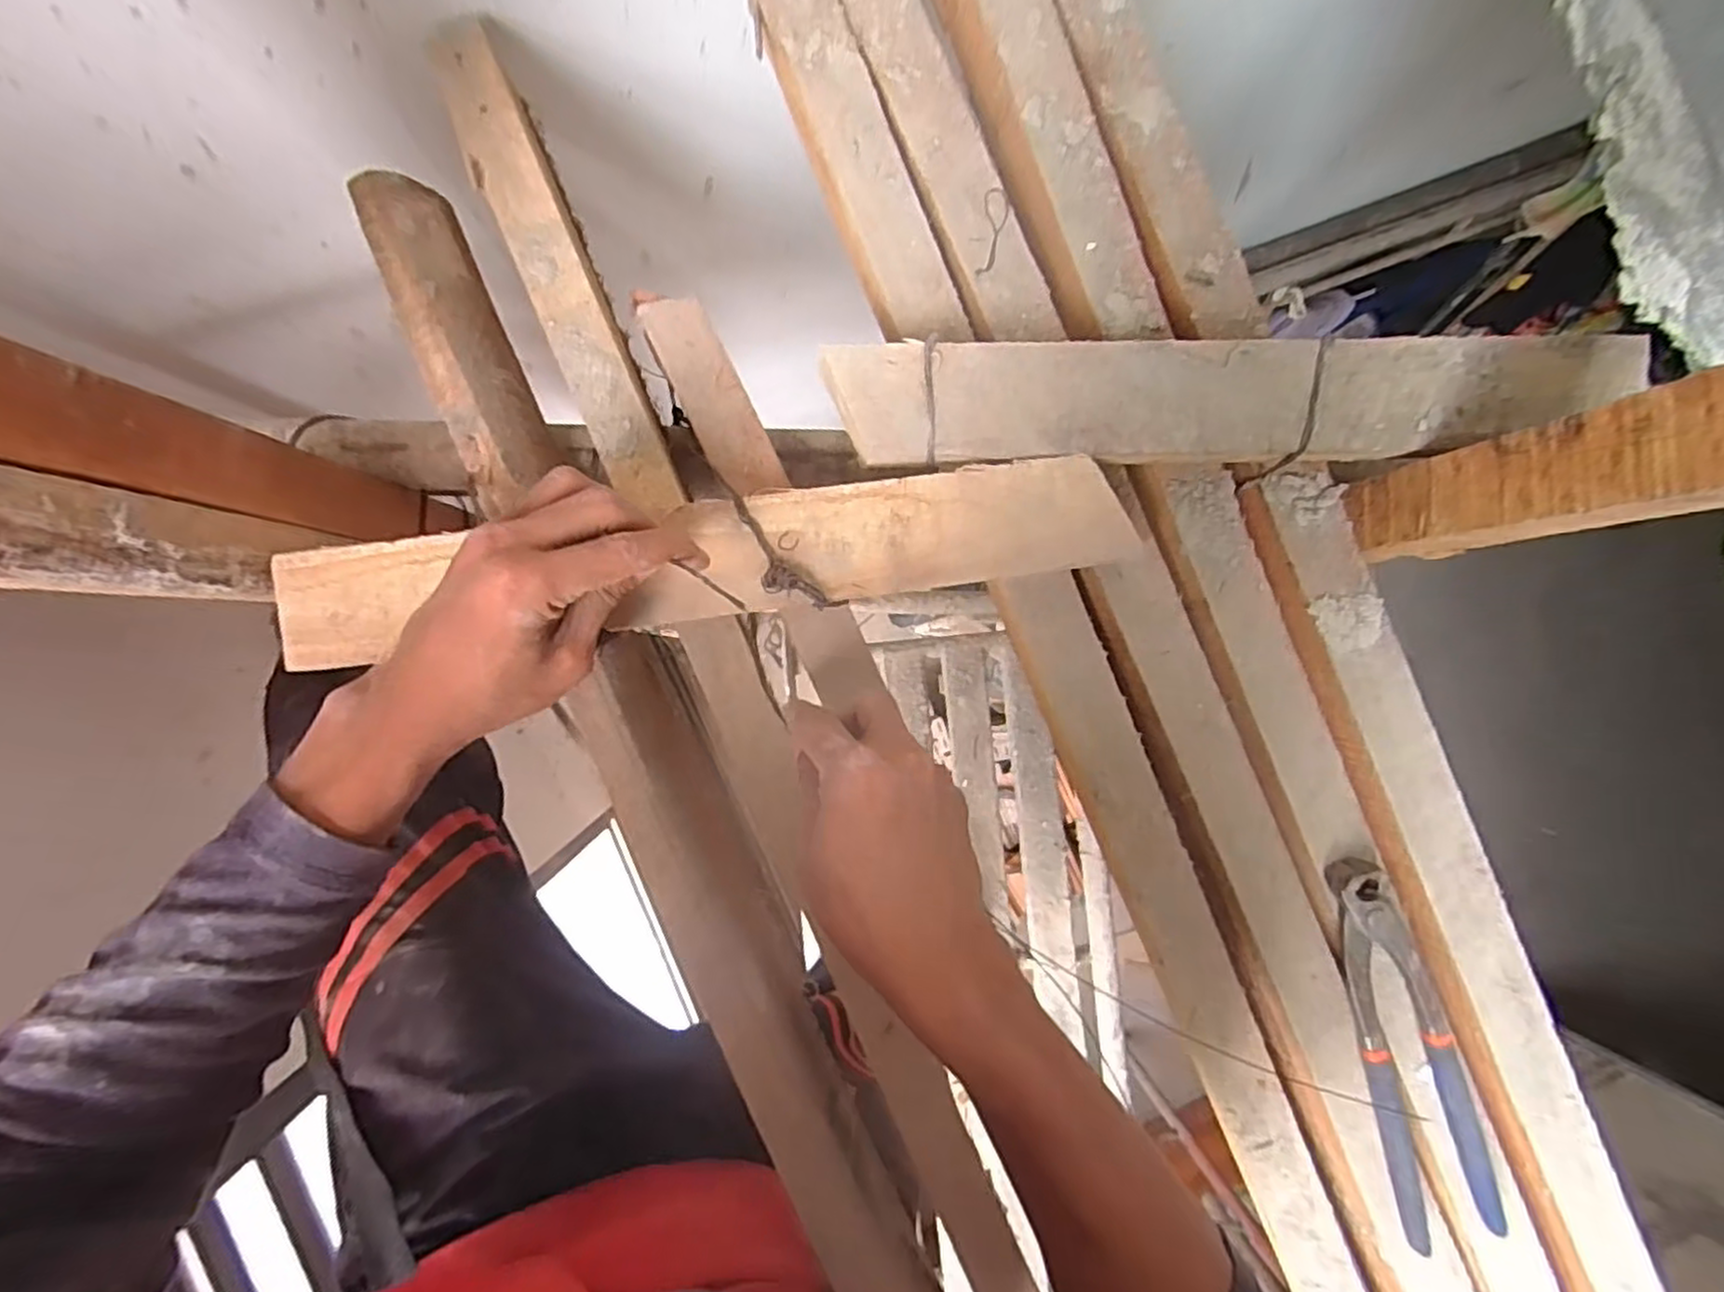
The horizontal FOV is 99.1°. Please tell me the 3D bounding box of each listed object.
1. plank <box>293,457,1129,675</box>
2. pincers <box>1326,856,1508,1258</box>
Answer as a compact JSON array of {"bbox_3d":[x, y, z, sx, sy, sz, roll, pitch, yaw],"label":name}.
[{"bbox_3d":[-0.071,-0.042,0.355,0.402,0.012,0.055,-7,93,-3],"label":"plank"},{"bbox_3d":[0.303,0.223,0.403,0.052,0.022,0.218,-14,93,1],"label":"pincers"}]

